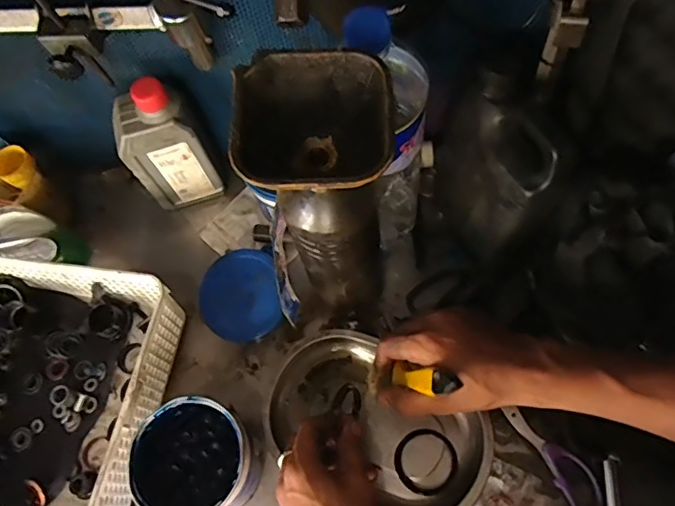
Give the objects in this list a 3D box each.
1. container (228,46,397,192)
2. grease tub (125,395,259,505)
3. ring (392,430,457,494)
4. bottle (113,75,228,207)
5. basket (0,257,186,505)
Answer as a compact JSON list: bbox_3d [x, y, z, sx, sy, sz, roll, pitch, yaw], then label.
[{"bbox_3d":[-0.013,-0.071,0.326,0.092,0.054,0.093,-4,67,4],"label":"container"},{"bbox_3d":[-0.131,0.194,0.489,0.102,0.089,0.105,-2,67,5],"label":"grease tub"},{"bbox_3d":[0.086,0.203,0.513,0.060,0.004,0.057,-7,65,14],"label":"ring"},{"bbox_3d":[-0.185,-0.114,0.568,0.085,0.173,0.049,-12,67,1],"label":"bottle"},{"bbox_3d":[-0.347,0.134,0.544,0.329,0.086,0.250,6,68,9],"label":"basket"}]

